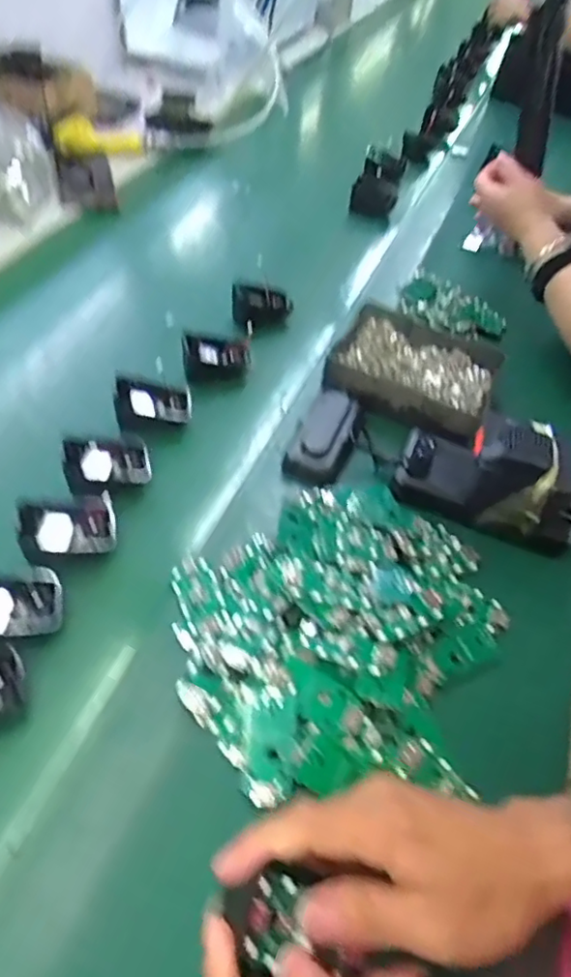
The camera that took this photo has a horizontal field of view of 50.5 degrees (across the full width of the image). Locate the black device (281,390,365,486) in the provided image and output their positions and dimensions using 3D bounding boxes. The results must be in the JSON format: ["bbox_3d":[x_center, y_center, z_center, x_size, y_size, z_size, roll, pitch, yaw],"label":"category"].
[{"bbox_3d":[0.037,-0.050,0.554,0.051,0.035,0.104,18,49,11],"label":"black device"}]

